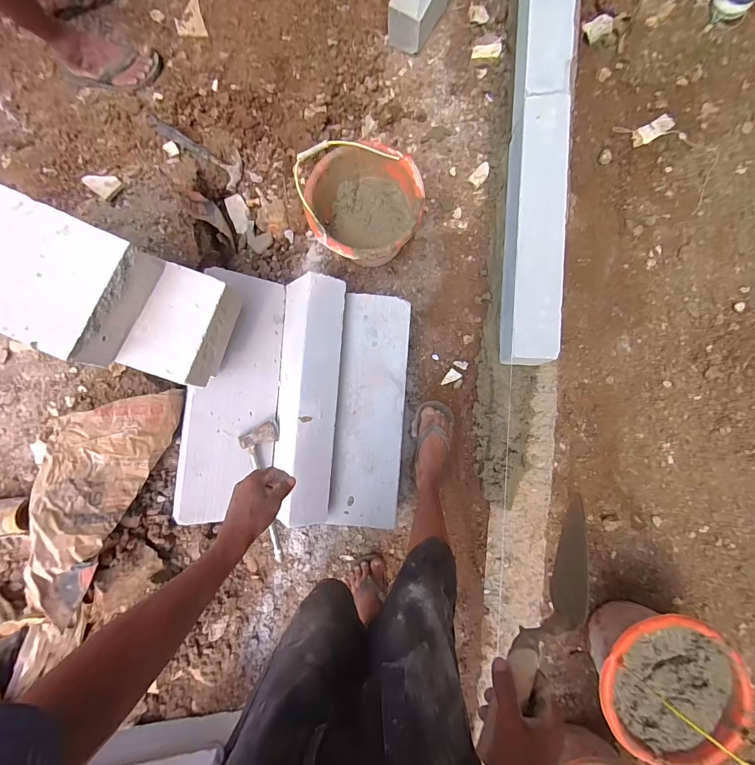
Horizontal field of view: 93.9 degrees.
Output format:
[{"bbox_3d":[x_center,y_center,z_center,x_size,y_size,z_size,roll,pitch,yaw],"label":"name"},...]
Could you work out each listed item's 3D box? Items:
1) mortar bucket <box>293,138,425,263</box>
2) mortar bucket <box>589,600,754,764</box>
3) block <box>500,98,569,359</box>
[{"bbox_3d":[-0.024,-0.440,0.920,0.268,0.194,0.295,-11,86,7],"label":"mortar bucket"},{"bbox_3d":[0.624,0.644,0.810,0.275,0.198,0.258,0,87,7],"label":"mortar bucket"},{"bbox_3d":[0.361,-0.338,0.836,0.112,0.150,0.584,3,88,8],"label":"block"}]

